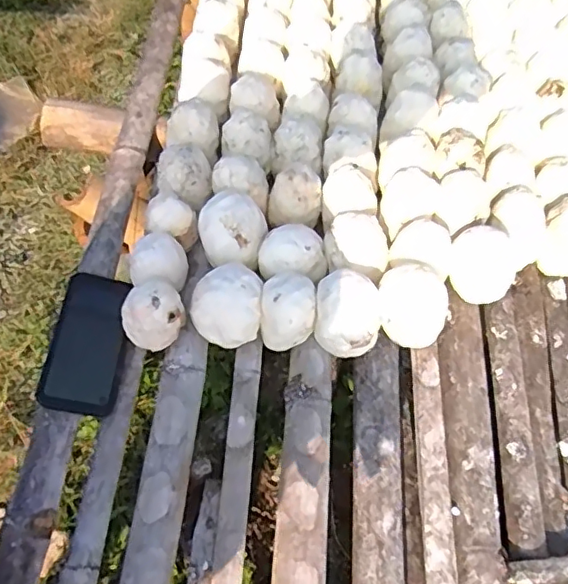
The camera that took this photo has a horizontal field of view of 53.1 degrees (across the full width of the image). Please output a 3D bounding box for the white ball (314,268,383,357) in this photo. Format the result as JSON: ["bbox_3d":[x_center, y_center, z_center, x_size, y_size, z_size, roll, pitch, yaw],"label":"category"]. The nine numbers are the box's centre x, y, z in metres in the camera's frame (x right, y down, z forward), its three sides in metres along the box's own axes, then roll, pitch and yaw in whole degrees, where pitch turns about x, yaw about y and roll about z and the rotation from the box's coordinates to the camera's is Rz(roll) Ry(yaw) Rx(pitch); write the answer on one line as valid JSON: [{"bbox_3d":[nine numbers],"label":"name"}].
[{"bbox_3d":[0.074,0.024,0.645,0.074,0.071,0.072,1,60,-3],"label":"white ball"}]

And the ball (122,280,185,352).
[{"bbox_3d":[-0.150,0.030,0.647,0.059,0.071,0.061,1,60,-3],"label":"ball"}]

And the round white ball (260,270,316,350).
[{"bbox_3d":[0.003,0.024,0.662,0.060,0.071,0.063,1,60,-3],"label":"round white ball"}]

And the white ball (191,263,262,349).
[{"bbox_3d":[-0.066,0.017,0.664,0.077,0.068,0.083,1,60,-3],"label":"white ball"}]

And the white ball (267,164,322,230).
[{"bbox_3d":[0.014,-0.118,0.729,0.068,0.061,0.059,3,60,-1],"label":"white ball"}]

